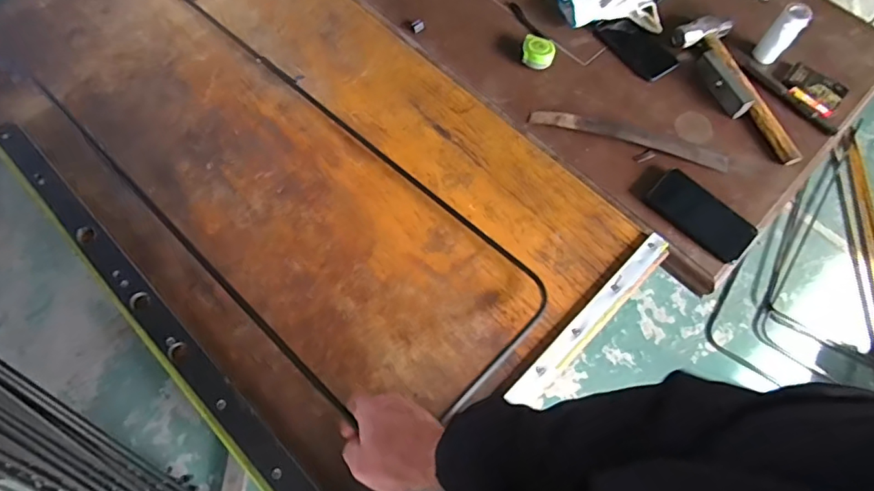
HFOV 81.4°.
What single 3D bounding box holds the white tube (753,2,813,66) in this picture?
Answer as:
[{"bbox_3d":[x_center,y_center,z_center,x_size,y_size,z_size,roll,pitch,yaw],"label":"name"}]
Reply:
[{"bbox_3d":[0.603,-0.368,0.897,0.045,0.114,0.053,36,70,13],"label":"white tube"}]

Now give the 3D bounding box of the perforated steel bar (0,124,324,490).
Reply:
[{"bbox_3d":[-0.404,0.094,0.728,0.048,0.013,0.848,-41,74,-17],"label":"perforated steel bar"}]

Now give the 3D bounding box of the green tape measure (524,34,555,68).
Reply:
[{"bbox_3d":[0.181,-0.344,0.908,0.058,0.040,0.055,12,67,4],"label":"green tape measure"}]

